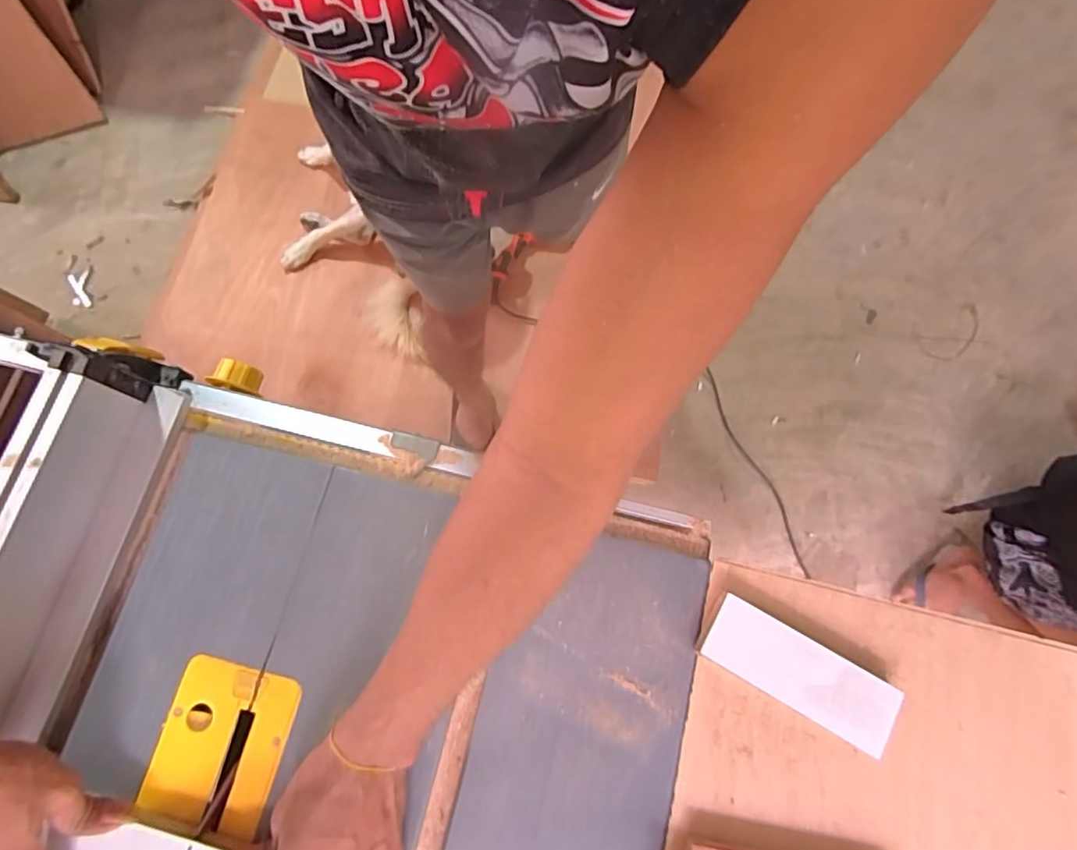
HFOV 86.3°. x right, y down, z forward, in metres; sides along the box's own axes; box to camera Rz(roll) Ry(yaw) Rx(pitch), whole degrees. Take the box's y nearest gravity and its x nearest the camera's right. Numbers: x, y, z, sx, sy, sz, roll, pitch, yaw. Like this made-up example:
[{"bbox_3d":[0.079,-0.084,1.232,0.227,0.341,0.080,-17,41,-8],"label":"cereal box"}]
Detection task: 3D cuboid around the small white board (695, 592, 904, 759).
[{"bbox_3d":[0.196,0.186,0.434,0.140,0.025,0.052,29,77,9],"label":"small white board"}]

